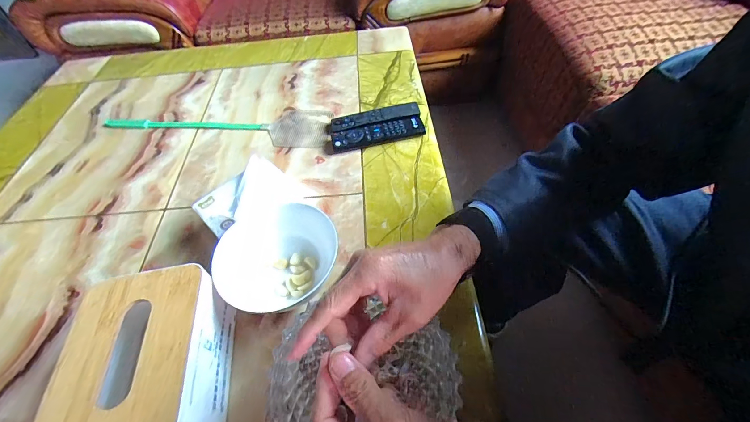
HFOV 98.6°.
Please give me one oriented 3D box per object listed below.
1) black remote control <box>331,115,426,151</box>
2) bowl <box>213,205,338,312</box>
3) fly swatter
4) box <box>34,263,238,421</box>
[{"bbox_3d":[0.004,-0.135,0.561,0.157,0.019,0.044,-12,53,-3],"label":"black remote control"},{"bbox_3d":[-0.120,0.060,0.400,0.118,0.068,0.136,21,58,20],"label":"bowl"},{"bbox_3d":[-0.305,-0.174,0.626,0.461,0.008,0.101,6,54,10],"label":"fly swatter"},{"bbox_3d":[-0.216,0.151,0.322,0.119,0.096,0.157,-10,53,-2],"label":"box"}]

